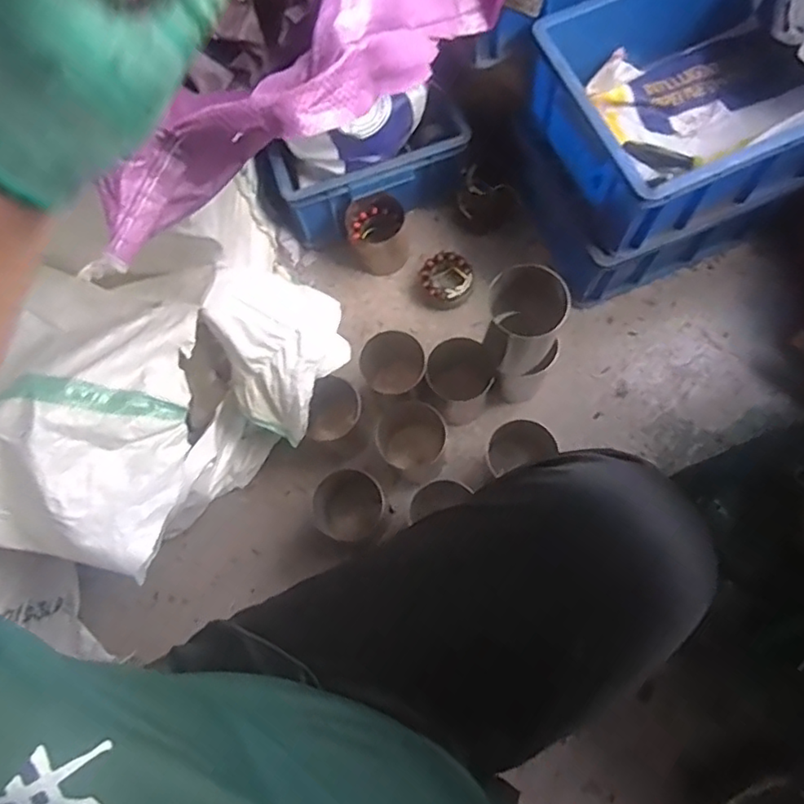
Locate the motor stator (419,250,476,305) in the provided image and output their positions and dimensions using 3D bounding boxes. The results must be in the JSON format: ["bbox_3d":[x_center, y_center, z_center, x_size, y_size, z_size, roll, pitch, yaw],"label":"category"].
[{"bbox_3d":[0.073,-0.199,0.976,0.082,0.045,0.088,0,75,2],"label":"motor stator"}]

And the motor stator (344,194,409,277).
[{"bbox_3d":[-0.039,-0.269,0.976,0.092,0.094,0.096,0,75,2],"label":"motor stator"}]

